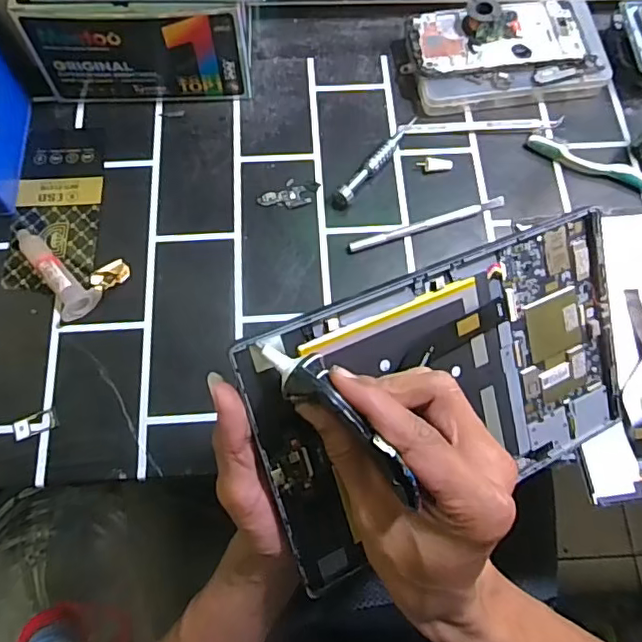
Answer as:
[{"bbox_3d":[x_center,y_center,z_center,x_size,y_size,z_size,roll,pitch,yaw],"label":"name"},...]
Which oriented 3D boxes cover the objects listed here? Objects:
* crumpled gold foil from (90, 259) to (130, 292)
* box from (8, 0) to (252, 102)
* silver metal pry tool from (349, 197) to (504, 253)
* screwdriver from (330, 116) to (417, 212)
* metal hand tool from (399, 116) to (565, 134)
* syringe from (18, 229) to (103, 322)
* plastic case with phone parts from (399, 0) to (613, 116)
[{"bbox_3d":[-0.166,-0.036,0.445,0.030,0.009,0.019,-39,75,-14],"label":"crumpled gold foil"},{"bbox_3d":[-0.149,-0.240,0.476,0.177,0.094,0.060,-2,69,-2],"label":"box"},{"bbox_3d":[0.089,-0.081,0.469,0.138,0.008,0.010,-19,71,-8],"label":"silver metal pry tool"},{"bbox_3d":[0.049,-0.140,0.484,0.015,0.014,0.114,39,73,12],"label":"screwdriver"},{"bbox_3d":[0.145,-0.175,0.504,0.143,0.007,0.012,-3,69,-2],"label":"metal hand tool"},{"bbox_3d":[-0.210,-0.040,0.437,0.031,0.018,0.088,-41,75,-15],"label":"syringe"},{"bbox_3d":[0.168,-0.246,0.507,0.176,0.039,0.090,-6,70,-4],"label":"plastic case with phone parts"}]

